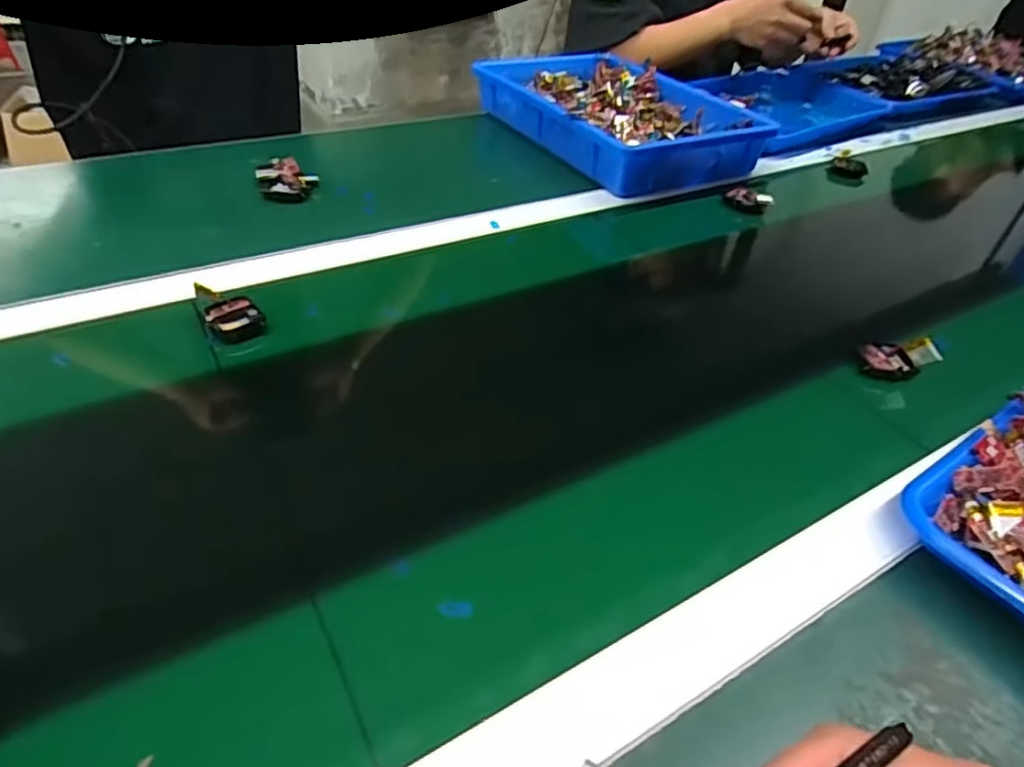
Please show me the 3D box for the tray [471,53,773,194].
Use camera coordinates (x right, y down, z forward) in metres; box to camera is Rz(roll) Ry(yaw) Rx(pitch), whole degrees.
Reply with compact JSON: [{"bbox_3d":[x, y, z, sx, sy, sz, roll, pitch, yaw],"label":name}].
[{"bbox_3d":[0.131,-0.363,0.832,0.246,0.059,0.366,-19,45,-28],"label":"tray"}]

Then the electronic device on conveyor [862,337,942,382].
[{"bbox_3d":[0.313,-0.023,0.500,0.051,0.033,0.034,27,44,24],"label":"electronic device on conveyor"}]

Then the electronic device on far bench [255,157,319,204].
[{"bbox_3d":[-0.244,-0.222,0.676,0.061,0.021,0.075,-4,40,-13],"label":"electronic device on far bench"}]

